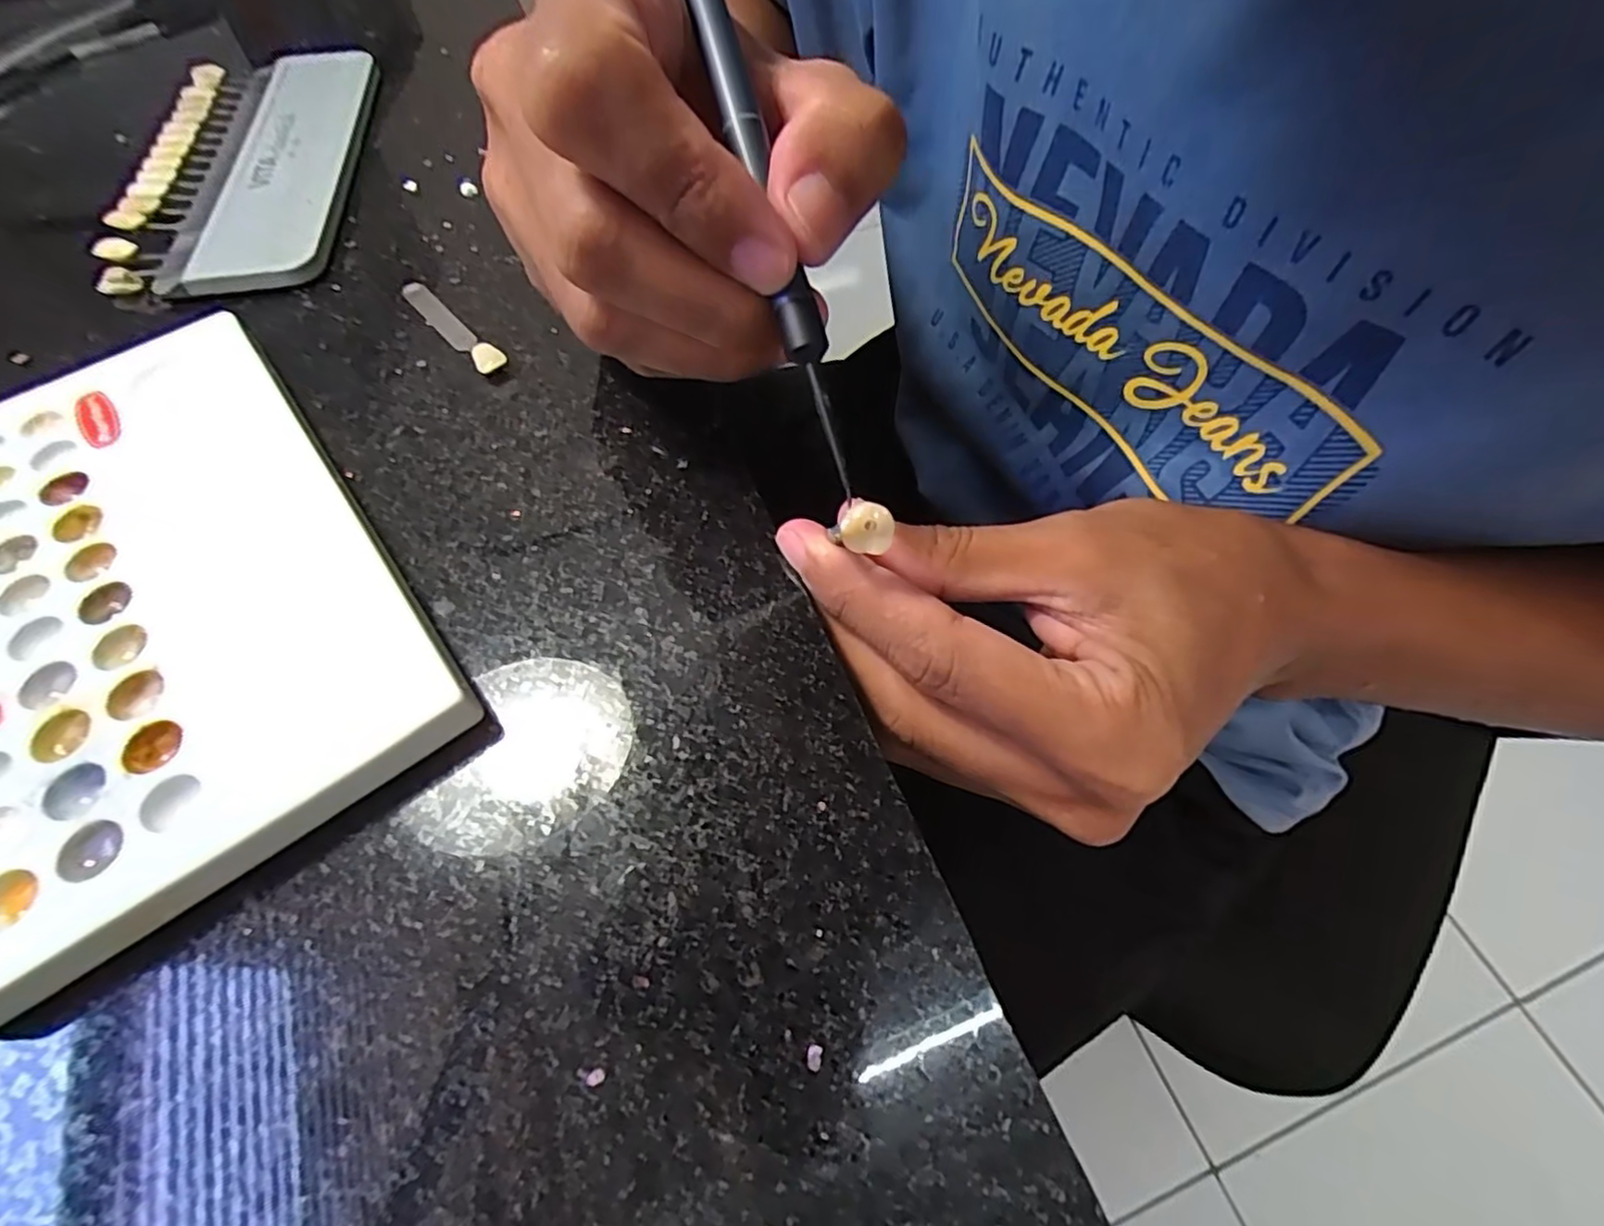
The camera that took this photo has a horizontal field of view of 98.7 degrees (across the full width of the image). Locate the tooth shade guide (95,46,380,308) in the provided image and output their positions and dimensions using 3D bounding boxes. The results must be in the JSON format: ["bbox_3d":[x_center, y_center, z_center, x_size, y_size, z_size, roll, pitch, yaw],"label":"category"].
[{"bbox_3d":[-0.194,-0.160,0.244,0.067,0.010,0.144,-9,60,-3],"label":"tooth shade guide"}]

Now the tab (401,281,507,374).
[{"bbox_3d":[-0.103,-0.084,0.202,0.008,0.006,0.055,-40,66,-19],"label":"tab"}]

